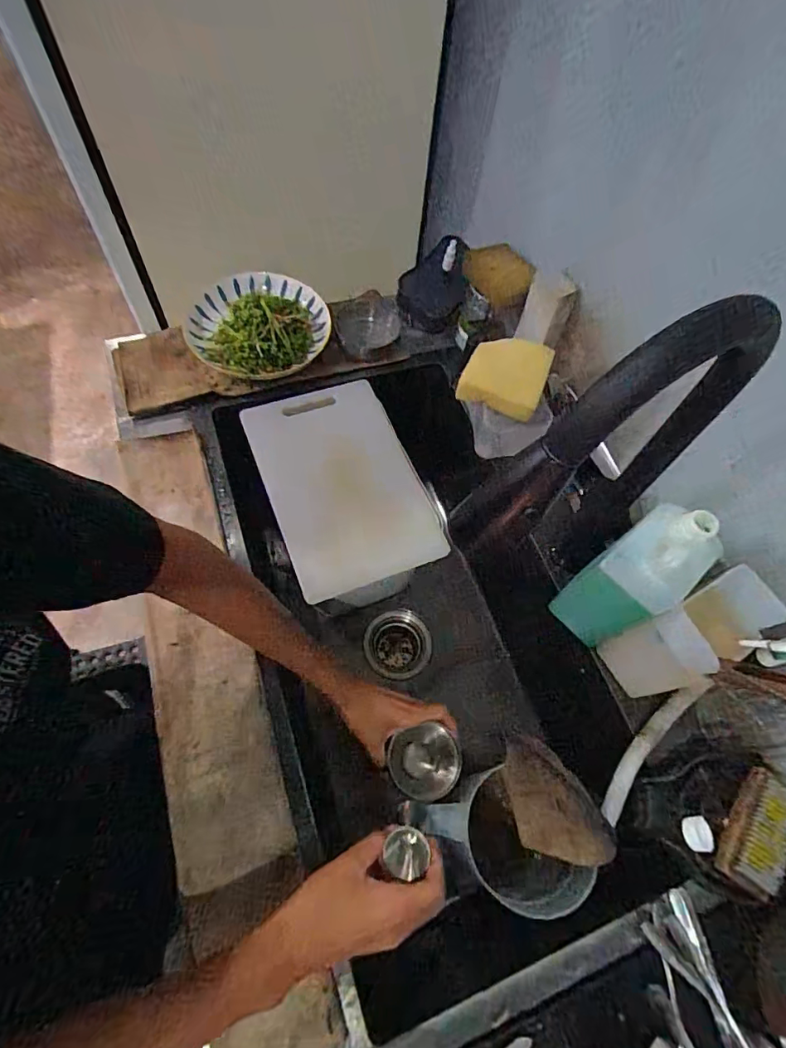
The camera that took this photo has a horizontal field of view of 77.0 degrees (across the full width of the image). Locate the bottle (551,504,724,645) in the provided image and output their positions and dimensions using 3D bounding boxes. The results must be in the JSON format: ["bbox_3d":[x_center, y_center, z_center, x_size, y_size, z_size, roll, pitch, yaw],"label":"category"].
[{"bbox_3d":[0.239,0.058,0.505,0.084,0.204,0.081,-25,68,-18],"label":"bottle"}]

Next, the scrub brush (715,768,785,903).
[{"bbox_3d":[0.347,0.291,0.465,0.045,0.028,0.104,33,64,11],"label":"scrub brush"}]

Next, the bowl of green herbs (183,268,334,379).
[{"bbox_3d":[-0.199,-0.301,0.733,0.205,0.072,0.213,-6,64,-9],"label":"bowl of green herbs"}]

